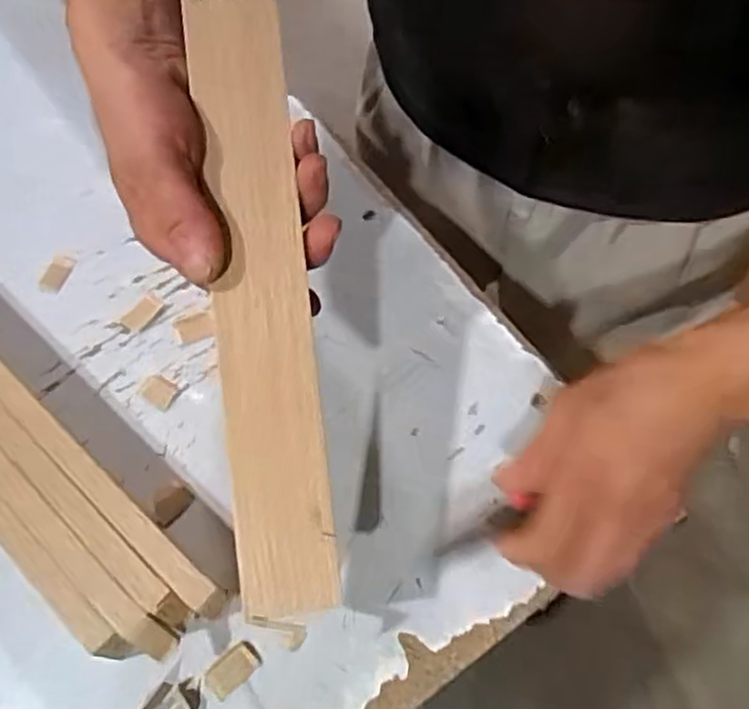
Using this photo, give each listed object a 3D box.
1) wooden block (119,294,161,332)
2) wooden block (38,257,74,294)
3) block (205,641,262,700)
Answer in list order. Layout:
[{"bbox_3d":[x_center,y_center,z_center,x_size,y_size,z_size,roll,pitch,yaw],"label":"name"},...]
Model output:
[{"bbox_3d":[-0.158,-0.029,0.489,0.015,0.004,0.027,30,68,14],"label":"wooden block"},{"bbox_3d":[-0.223,-0.056,0.506,0.012,0.011,0.029,10,64,6],"label":"wooden block"},{"bbox_3d":[-0.077,0.170,0.390,0.030,0.004,0.017,-38,69,-16],"label":"block"}]

